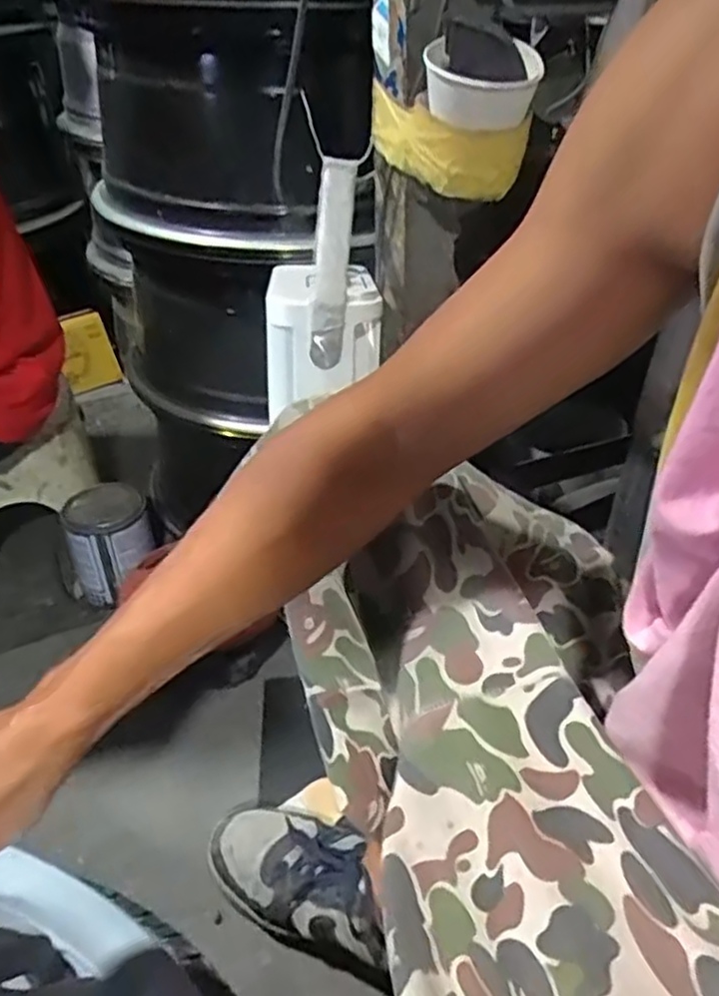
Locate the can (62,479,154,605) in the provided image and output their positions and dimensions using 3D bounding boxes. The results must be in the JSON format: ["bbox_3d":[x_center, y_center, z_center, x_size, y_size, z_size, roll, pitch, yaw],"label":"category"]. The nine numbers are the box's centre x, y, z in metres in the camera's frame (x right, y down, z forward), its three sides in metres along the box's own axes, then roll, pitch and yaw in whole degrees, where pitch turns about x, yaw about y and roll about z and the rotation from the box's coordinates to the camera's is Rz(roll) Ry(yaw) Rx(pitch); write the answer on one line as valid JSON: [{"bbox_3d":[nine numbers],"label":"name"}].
[{"bbox_3d":[-0.331,0.061,0.976,0.102,0.134,0.111,-15,39,-18],"label":"can"}]

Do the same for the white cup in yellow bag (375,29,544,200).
[{"bbox_3d":[0.069,-0.292,0.548,0.076,0.103,0.119,-14,39,-17],"label":"white cup in yellow bag"}]

